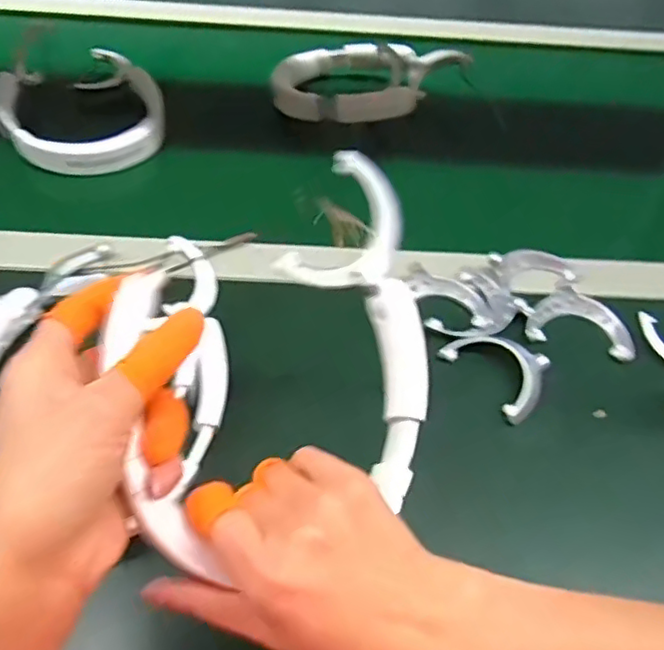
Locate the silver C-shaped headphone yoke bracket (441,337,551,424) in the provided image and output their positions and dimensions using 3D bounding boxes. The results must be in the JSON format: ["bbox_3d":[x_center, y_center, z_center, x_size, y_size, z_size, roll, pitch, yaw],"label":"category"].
[{"bbox_3d":[0.122,0.027,0.446,0.053,0.015,0.072,-30,57,-26],"label":"silver C-shaped headphone yoke bracket"}]

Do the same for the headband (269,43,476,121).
[{"bbox_3d":[0.039,-0.257,0.658,0.194,0.044,0.139,7,49,3],"label":"headband"}]

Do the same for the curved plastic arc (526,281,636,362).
[{"bbox_3d":[0.193,-0.004,0.485,0.077,0.010,0.060,18,50,12],"label":"curved plastic arc"}]

